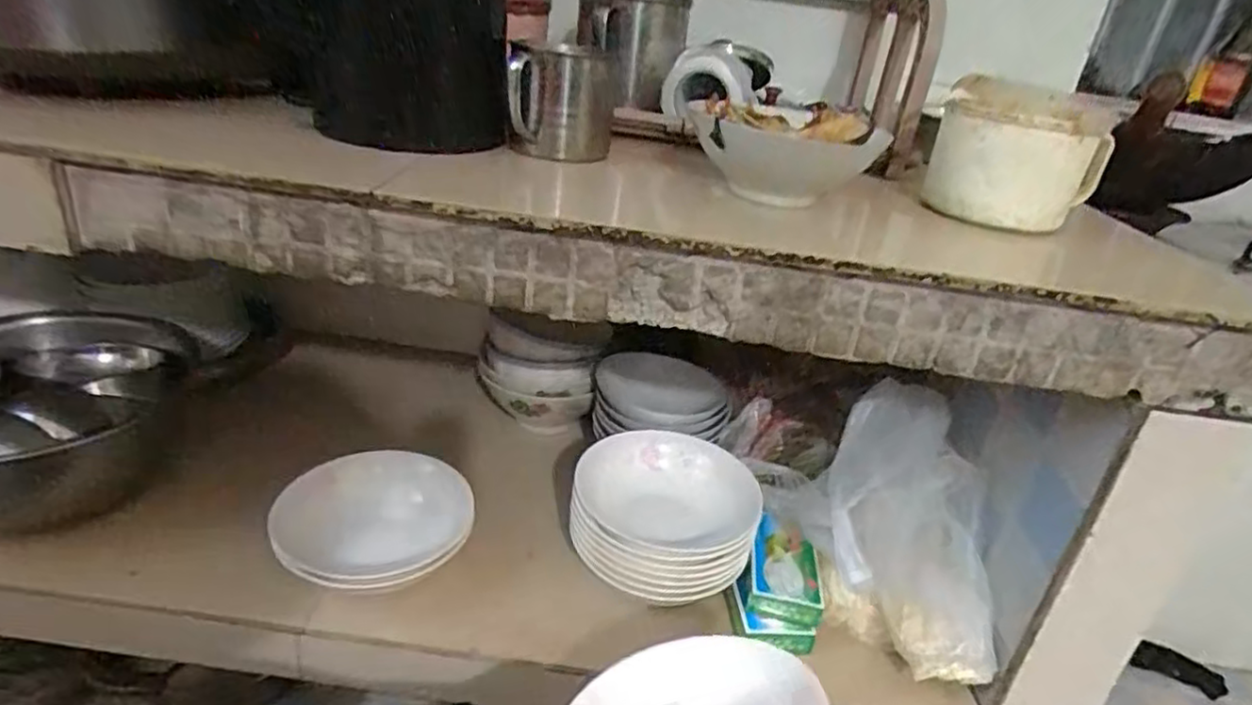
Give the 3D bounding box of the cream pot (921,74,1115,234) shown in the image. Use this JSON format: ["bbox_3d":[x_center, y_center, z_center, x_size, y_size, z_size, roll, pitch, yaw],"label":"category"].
[{"bbox_3d":[0.310,-0.155,0.545,0.119,0.103,0.100,20,28,27],"label":"cream pot"}]

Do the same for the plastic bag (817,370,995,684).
[{"bbox_3d":[0.257,0.160,0.628,0.143,0.179,0.205,13,25,13],"label":"plastic bag"}]

